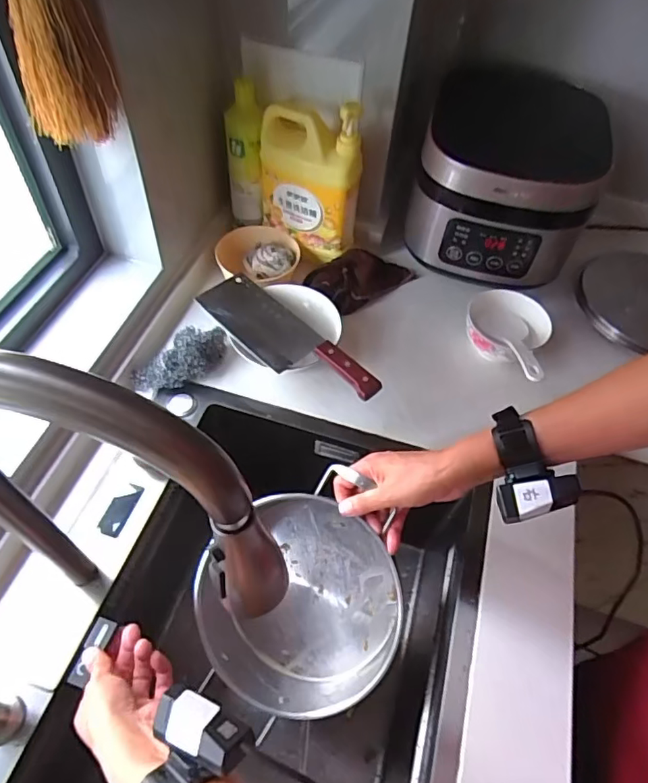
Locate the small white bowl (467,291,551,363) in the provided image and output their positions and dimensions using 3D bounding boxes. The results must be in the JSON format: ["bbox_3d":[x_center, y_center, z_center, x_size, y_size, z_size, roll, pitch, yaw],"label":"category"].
[{"bbox_3d":[0.256,-0.089,0.764,0.106,0.062,0.112,7,53,2],"label":"small white bowl"}]

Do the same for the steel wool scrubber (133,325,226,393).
[{"bbox_3d":[-0.188,-0.040,0.700,0.129,0.048,0.048,-30,59,-6],"label":"steel wool scrubber"}]

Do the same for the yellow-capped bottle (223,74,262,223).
[{"bbox_3d":[-0.117,-0.350,0.790,0.050,0.195,0.039,4,54,-2],"label":"yellow-capped bottle"}]

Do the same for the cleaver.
[{"bbox_3d":[-0.052,-0.070,0.690,0.279,0.021,0.085,37,60,22],"label":"cleaver"}]

